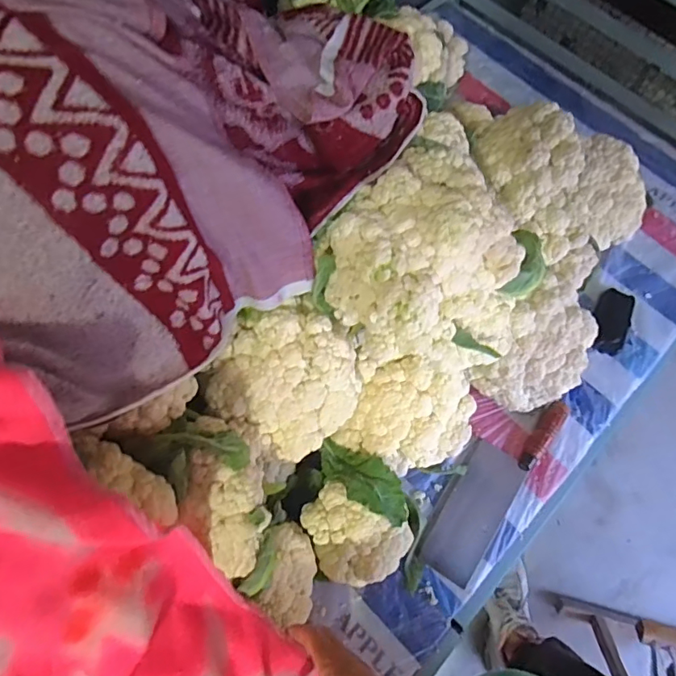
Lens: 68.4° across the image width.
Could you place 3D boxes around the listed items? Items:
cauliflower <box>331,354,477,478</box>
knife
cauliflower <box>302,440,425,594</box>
[{"bbox_3d":[0.095,0.102,0.648,0.164,0.090,0.140,21,70,6],"label":"cauliflower"},{"bbox_3d":[0.217,0.195,0.690,0.085,0.032,0.280,35,72,10],"label":"knife"},{"bbox_3d":[0.041,0.232,0.633,0.162,0.099,0.148,16,69,4],"label":"cauliflower"}]

